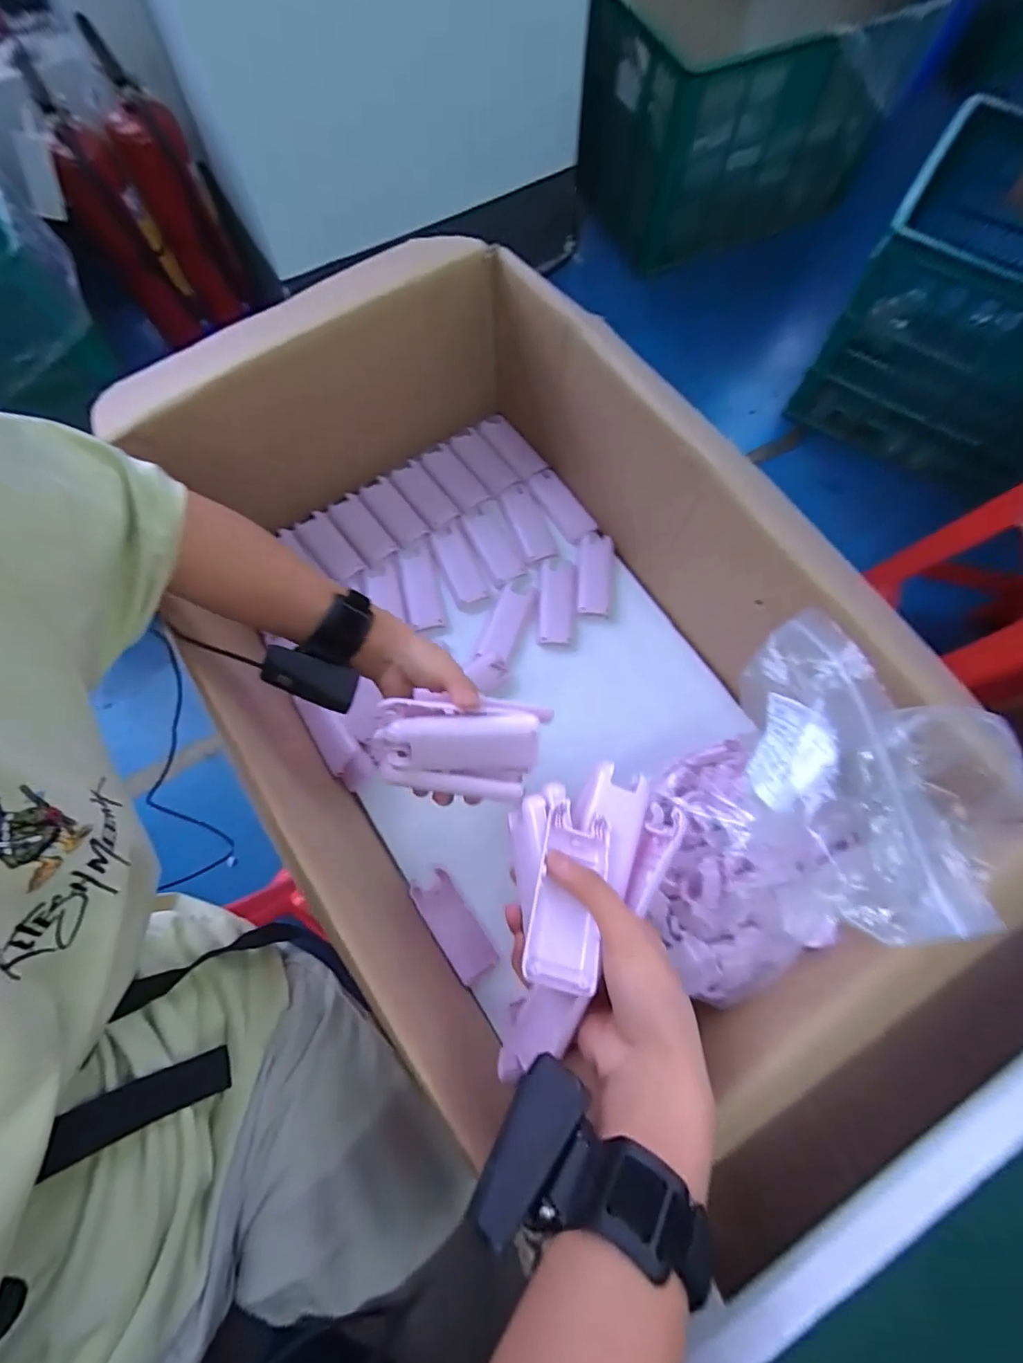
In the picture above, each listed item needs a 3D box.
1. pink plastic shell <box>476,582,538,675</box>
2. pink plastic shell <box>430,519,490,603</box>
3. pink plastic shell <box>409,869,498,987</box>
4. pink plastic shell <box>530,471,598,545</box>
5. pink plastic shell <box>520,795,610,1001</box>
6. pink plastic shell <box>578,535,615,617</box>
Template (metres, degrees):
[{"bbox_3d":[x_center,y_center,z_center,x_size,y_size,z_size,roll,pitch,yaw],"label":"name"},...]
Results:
[{"bbox_3d":[-0.006,-0.063,0.598,0.040,0.012,0.100,20,73,6],"label":"pink plastic shell"},{"bbox_3d":[-0.063,-0.144,0.617,0.039,0.009,0.107,-22,73,-7],"label":"pink plastic shell"},{"bbox_3d":[-0.057,0.239,0.510,0.042,0.006,0.101,-34,75,-11],"label":"pink plastic shell"},{"bbox_3d":[0.060,-0.217,0.649,0.044,0.008,0.102,-32,75,-10],"label":"pink plastic shell"},{"bbox_3d":[0.036,0.129,0.320,0.042,0.018,0.102,11,54,4],"label":"pink plastic shell"},{"bbox_3d":[0.099,-0.130,0.614,0.040,0.008,0.106,4,72,1],"label":"pink plastic shell"}]

